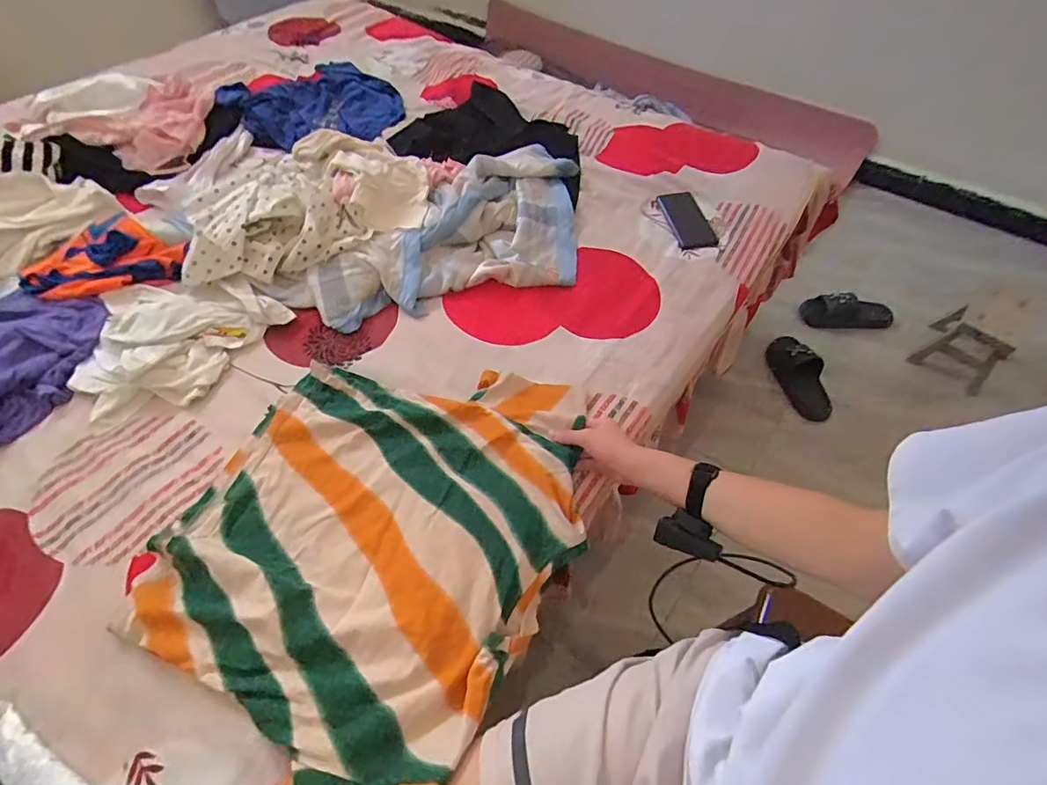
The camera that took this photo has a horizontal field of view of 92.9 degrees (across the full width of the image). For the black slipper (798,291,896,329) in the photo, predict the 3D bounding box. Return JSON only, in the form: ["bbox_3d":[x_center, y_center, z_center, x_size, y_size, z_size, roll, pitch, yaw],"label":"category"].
[{"bbox_3d":[0.999,-0.249,1.532,0.265,0.072,0.109,-5,54,-5],"label":"black slipper"}]

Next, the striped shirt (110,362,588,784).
[{"bbox_3d":[-0.174,0.136,0.621,0.459,0.101,0.544,27,59,16],"label":"striped shirt"}]

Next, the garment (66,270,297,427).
[{"bbox_3d":[-0.578,-0.103,0.810,0.267,0.052,0.299,32,59,21],"label":"garment"}]

